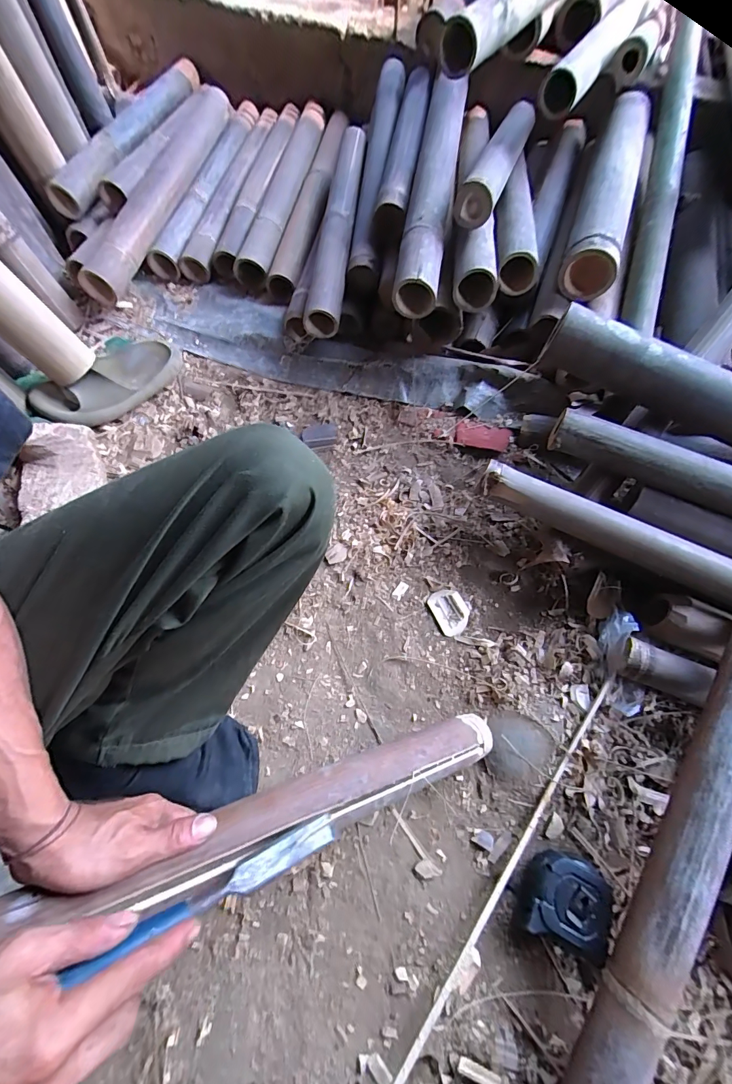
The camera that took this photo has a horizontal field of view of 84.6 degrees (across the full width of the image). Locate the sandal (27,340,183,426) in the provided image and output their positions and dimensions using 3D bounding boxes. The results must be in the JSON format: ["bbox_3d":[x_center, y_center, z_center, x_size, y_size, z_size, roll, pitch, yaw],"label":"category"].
[{"bbox_3d":[-0.430,-0.279,0.686,0.111,0.063,0.244,39,70,15],"label":"sandal"}]

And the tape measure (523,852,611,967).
[{"bbox_3d":[0.215,0.384,0.433,0.081,0.034,0.081,26,67,10],"label":"tape measure"}]

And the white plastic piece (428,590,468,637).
[{"bbox_3d":[0.120,0.099,0.575,0.046,0.016,0.063,-23,68,-12],"label":"white plastic piece"}]

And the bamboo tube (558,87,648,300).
[{"bbox_3d":[0.428,-0.611,0.708,0.088,0.098,0.467,21,67,8],"label":"bamboo tube"}]

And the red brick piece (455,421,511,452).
[{"bbox_3d":[0.199,-0.180,0.691,0.090,0.016,0.052,10,66,3],"label":"red brick piece"}]

